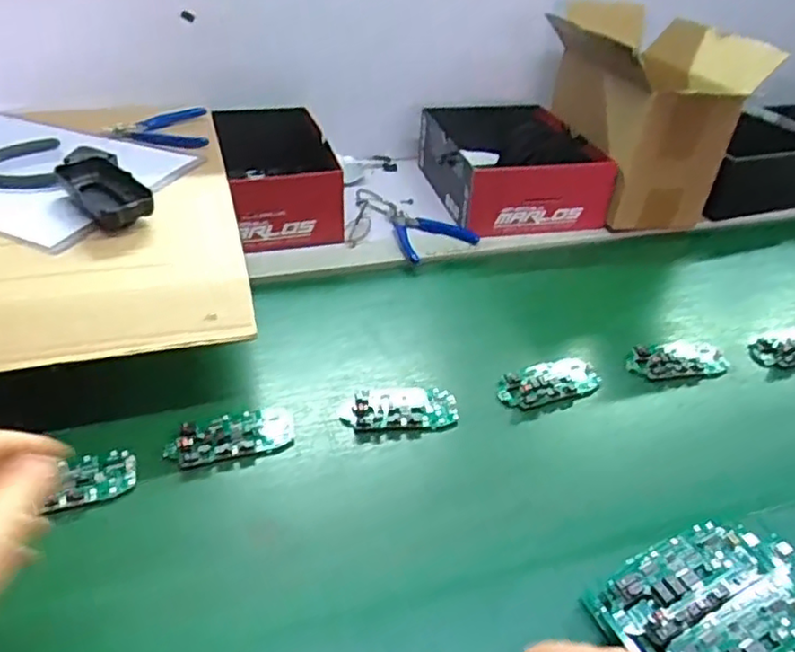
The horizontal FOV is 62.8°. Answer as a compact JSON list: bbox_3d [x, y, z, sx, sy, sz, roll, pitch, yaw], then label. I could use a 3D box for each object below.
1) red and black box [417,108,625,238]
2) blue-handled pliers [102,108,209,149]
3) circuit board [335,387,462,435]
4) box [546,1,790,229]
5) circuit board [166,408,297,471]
[{"bbox_3d":[0.155,-0.218,0.892,0.202,0.094,0.223,-4,36,-10],"label":"red and black box"},{"bbox_3d":[-0.283,-0.232,0.770,0.112,0.022,0.090,-15,39,-14],"label":"blue-handled pliers"},{"bbox_3d":[0.001,0.072,0.571,0.099,0.013,0.050,-4,36,-10],"label":"circuit board"},{"bbox_3d":[0.323,-0.271,0.872,0.162,0.213,0.243,-9,38,-6],"label":"box"},{"bbox_3d":[-0.135,0.090,0.532,0.099,0.019,0.046,-12,38,-20],"label":"circuit board"}]

